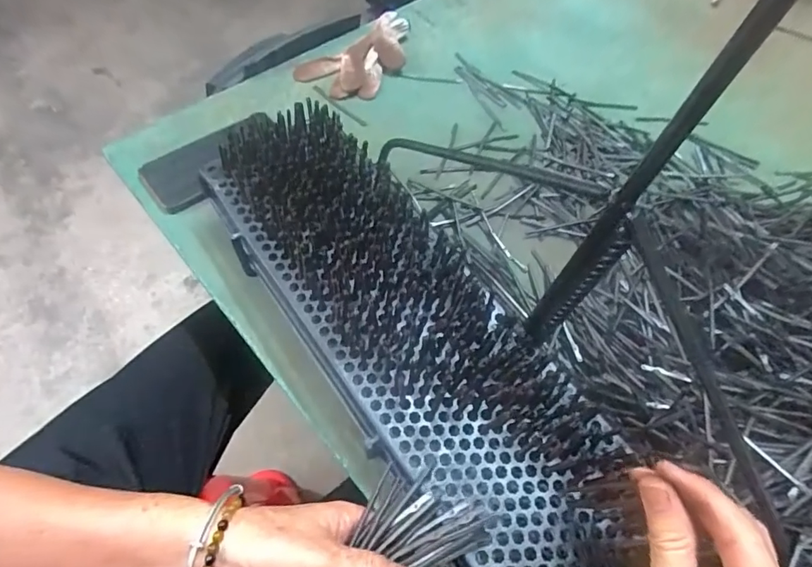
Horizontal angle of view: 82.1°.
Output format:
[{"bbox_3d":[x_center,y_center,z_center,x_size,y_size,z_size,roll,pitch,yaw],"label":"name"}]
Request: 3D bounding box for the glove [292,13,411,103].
[{"bbox_3d":[-0.060,-0.307,0.626,0.103,0.029,0.166,29,64,12],"label":"glove"}]

